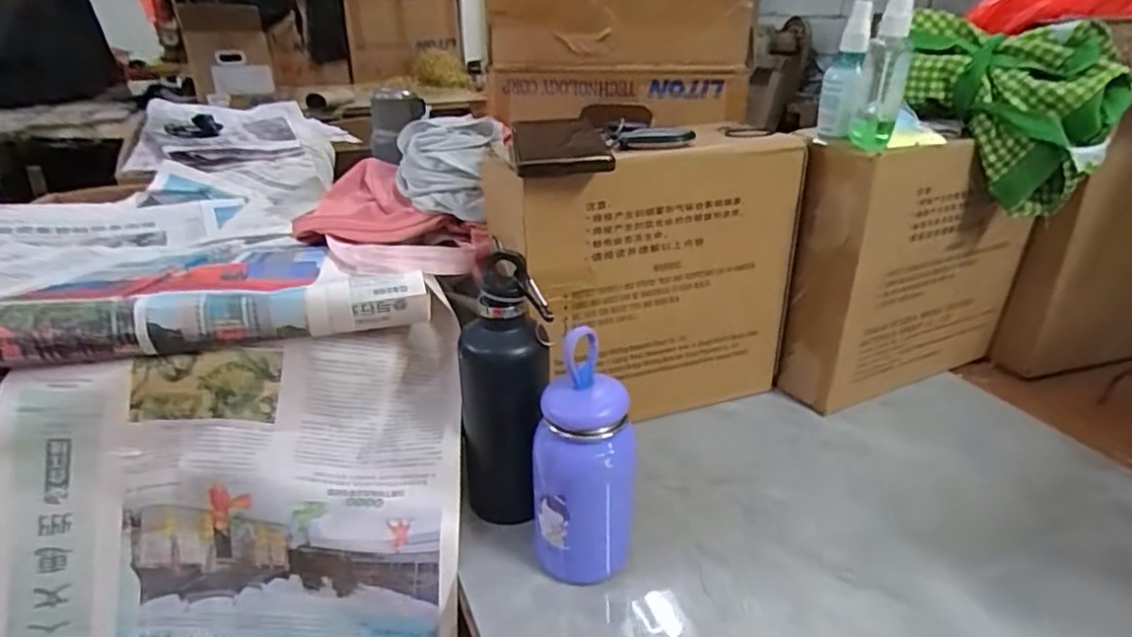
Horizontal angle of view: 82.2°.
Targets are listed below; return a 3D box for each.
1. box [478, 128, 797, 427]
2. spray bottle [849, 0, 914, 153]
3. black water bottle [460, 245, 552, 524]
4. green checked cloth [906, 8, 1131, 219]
[{"bbox_3d":[0.066,-0.047,0.674,0.298,0.275,0.147,-10,29,-21],"label":"box"},{"bbox_3d":[0.277,-0.216,0.560,0.035,0.135,0.043,10,28,17],"label":"spray bottle"},{"bbox_3d":[-0.043,0.066,0.488,0.064,0.211,0.071,-5,27,-12],"label":"black water bottle"},{"bbox_3d":[0.405,-0.193,0.615,0.184,0.152,0.085,15,30,25],"label":"green checked cloth"}]

